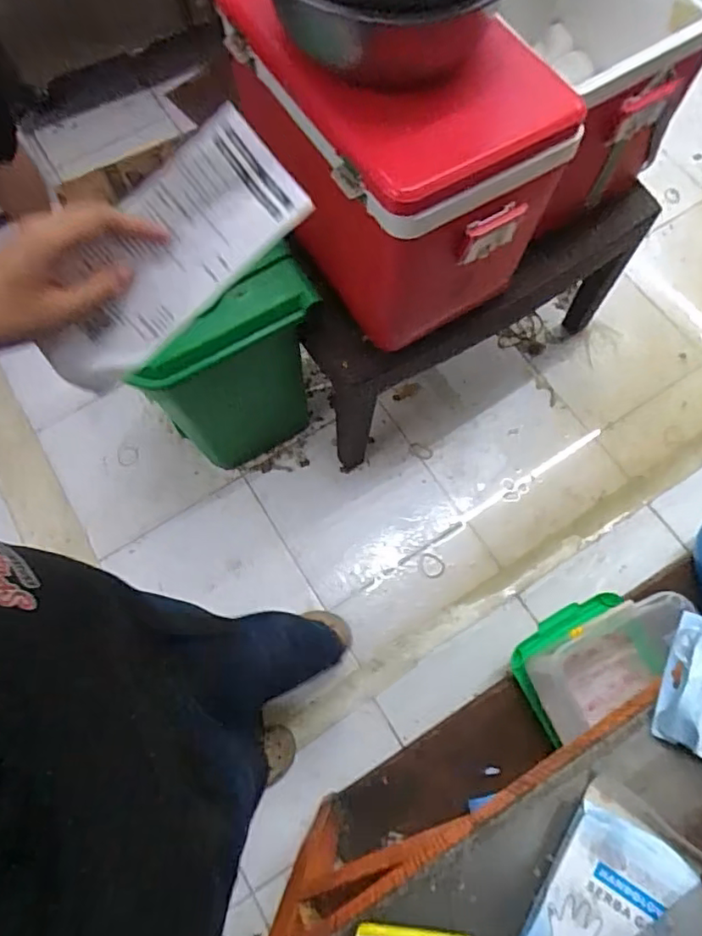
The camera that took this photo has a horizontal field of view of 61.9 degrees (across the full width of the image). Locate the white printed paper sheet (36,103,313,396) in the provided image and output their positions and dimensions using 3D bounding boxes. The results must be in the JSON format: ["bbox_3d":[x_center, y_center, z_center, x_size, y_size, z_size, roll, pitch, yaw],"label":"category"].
[{"bbox_3d":[-0.127,-0.143,0.402,0.207,0.016,0.084,-44,114,-1],"label":"white printed paper sheet"}]

